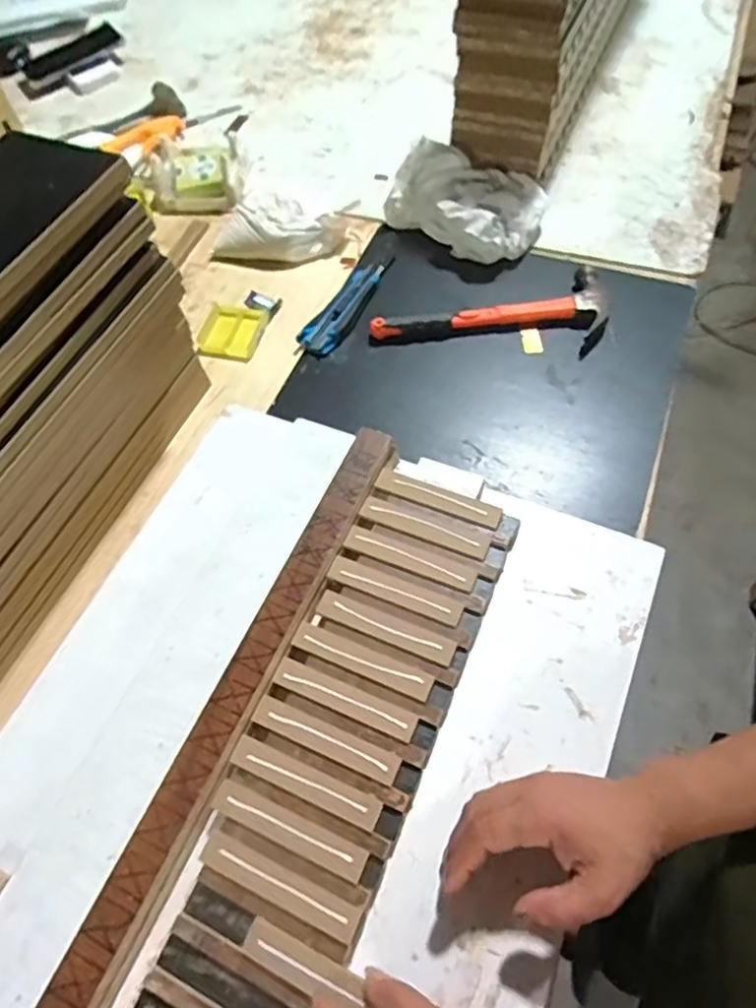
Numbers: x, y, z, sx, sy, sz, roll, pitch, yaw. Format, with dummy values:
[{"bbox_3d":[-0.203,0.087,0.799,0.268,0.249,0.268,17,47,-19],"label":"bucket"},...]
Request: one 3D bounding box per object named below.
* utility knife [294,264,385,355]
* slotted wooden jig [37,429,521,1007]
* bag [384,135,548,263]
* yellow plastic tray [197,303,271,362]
[{"bbox_3d":[-0.036,-0.218,0.713,0.043,0.013,0.136,30,67,18],"label":"utility knife"},{"bbox_3d":[-0.075,0.225,0.436,0.159,0.026,0.598,20,64,14],"label":"slotted wooden jig"},{"bbox_3d":[0.098,-0.346,0.739,0.183,0.073,0.114,11,62,9],"label":"bag"},{"bbox_3d":[-0.165,-0.196,0.725,0.074,0.008,0.067,12,62,11],"label":"yellow plastic tray"}]

